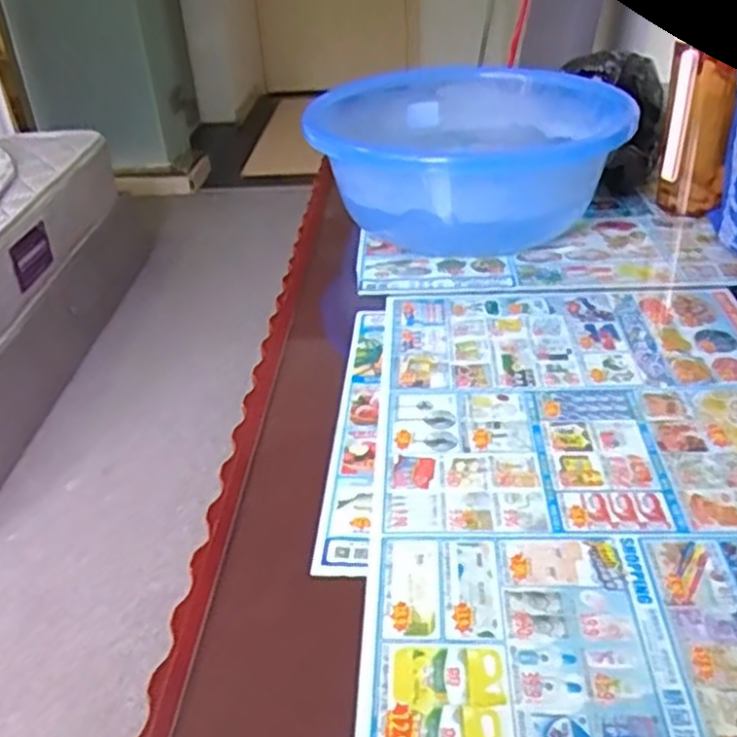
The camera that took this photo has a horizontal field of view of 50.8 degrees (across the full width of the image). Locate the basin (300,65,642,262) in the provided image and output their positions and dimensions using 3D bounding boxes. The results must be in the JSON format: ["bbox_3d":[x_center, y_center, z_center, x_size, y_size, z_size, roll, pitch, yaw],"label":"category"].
[{"bbox_3d":[0.097,-0.236,0.832,0.300,0.128,0.303,-3,32,2],"label":"basin"}]

